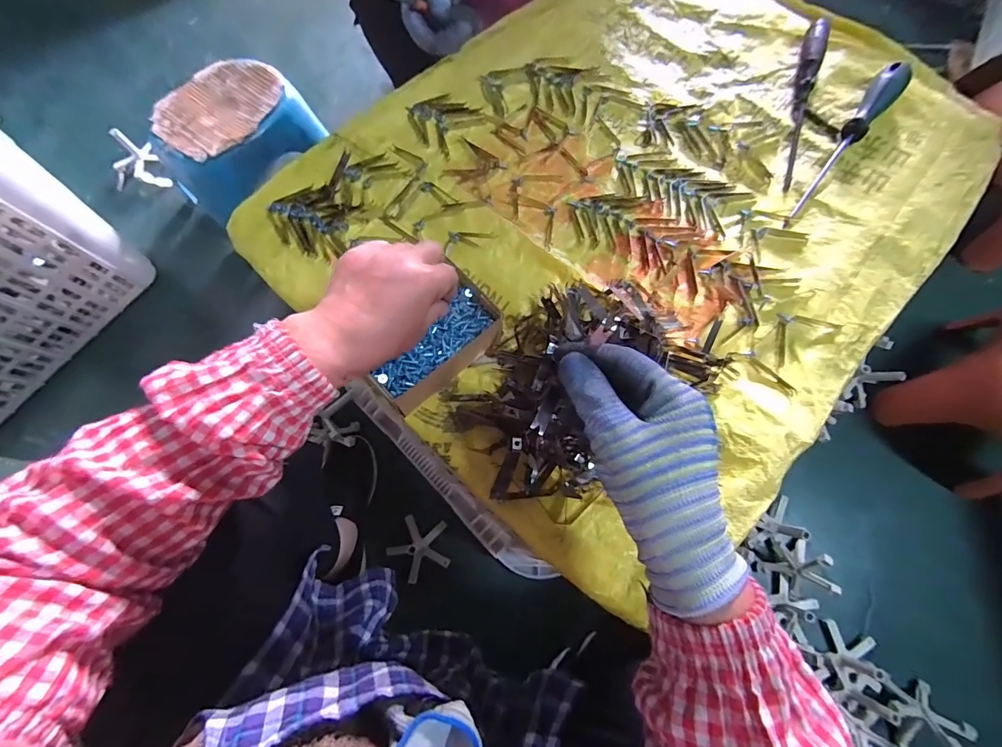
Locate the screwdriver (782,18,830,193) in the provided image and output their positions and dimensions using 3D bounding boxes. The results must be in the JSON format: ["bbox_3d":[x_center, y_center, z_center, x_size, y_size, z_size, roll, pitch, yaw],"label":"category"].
[{"bbox_3d":[0.362,-0.321,0.506,0.025,0.023,0.241,15,74,5],"label":"screwdriver"}]

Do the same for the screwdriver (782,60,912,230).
[{"bbox_3d":[0.383,-0.259,0.478,0.031,0.032,0.238,39,77,11],"label":"screwdriver"}]

